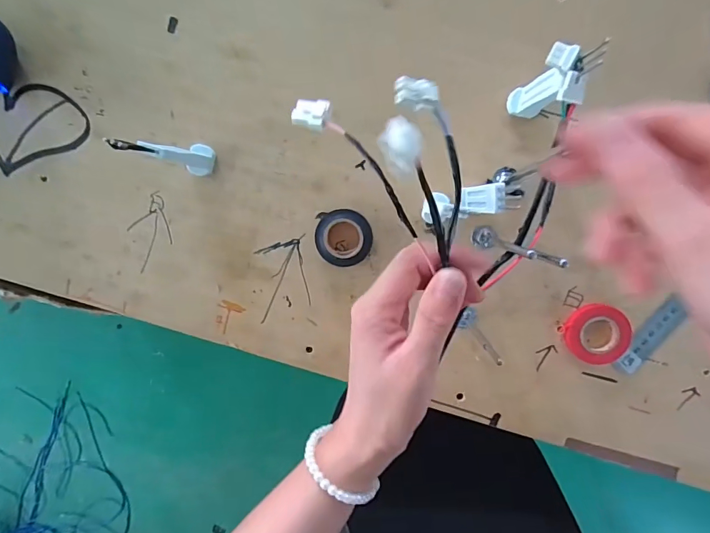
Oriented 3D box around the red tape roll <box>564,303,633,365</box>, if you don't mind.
[{"bbox_3d":[0.236,0.066,0.414,0.060,0.012,0.058,0,99,3],"label":"red tape roll"}]

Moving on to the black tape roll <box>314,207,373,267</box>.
[{"bbox_3d":[-0.010,-0.027,0.404,0.051,0.023,0.051,0,99,3],"label":"black tape roll"}]

